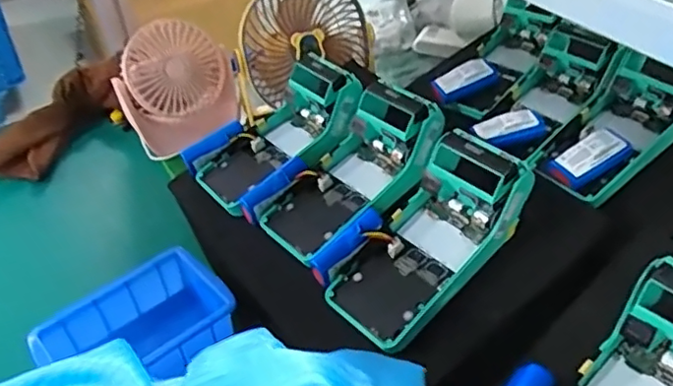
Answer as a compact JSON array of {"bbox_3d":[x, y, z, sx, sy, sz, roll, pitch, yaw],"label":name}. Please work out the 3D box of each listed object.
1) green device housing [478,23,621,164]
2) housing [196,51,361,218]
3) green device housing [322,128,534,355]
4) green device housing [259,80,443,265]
[{"bbox_3d":[0.207,-0.104,0.597,0.130,0.076,0.084,-29,49,-27],"label":"green device housing"},{"bbox_3d":[-0.049,-0.050,0.582,0.177,0.059,0.106,-40,47,4],"label":"housing"},{"bbox_3d":[0.072,0.039,0.465,0.077,0.054,0.168,36,83,34],"label":"green device housing"},{"bbox_3d":[0.019,-0.013,0.526,0.171,0.051,0.084,-44,51,-2],"label":"green device housing"}]

